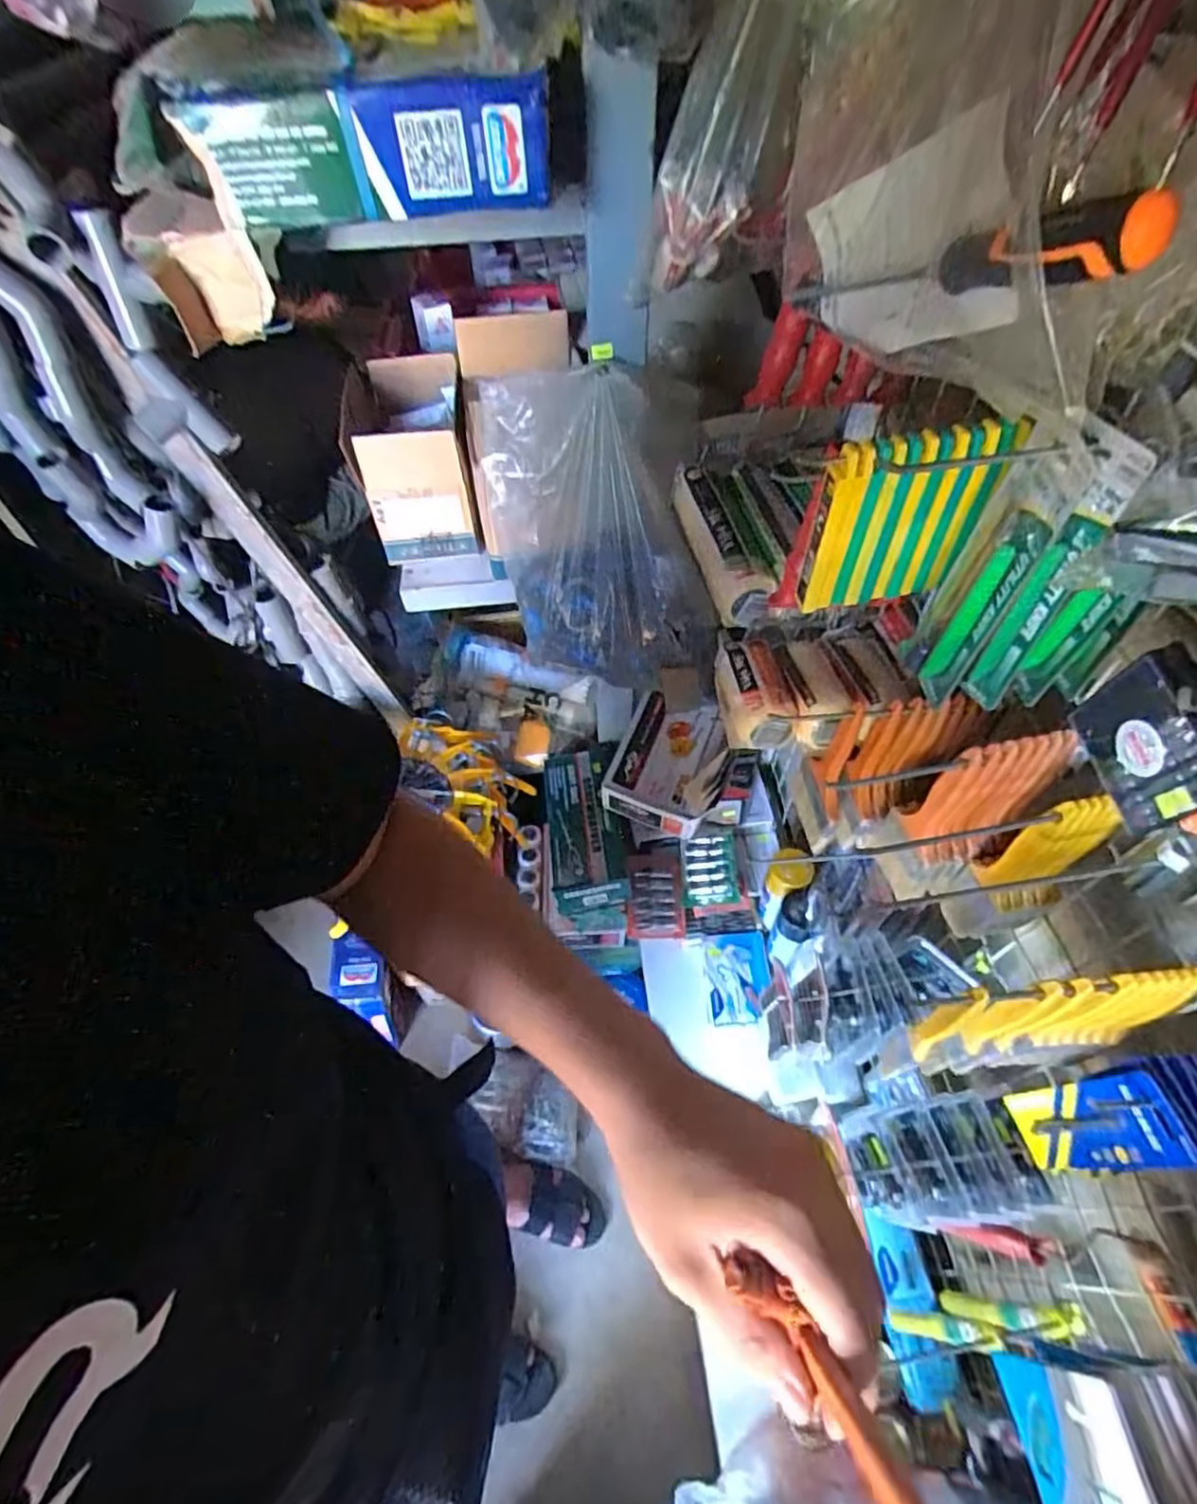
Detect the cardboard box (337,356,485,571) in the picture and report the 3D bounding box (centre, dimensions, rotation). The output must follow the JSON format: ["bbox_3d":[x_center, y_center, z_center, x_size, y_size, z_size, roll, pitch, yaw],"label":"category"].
[{"bbox_3d":[-0.269,-0.439,0.984,0.143,0.172,0.266,-7,54,-4],"label":"cardboard box"}]

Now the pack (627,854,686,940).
[{"bbox_3d":[0.097,0.236,1.131,0.092,0.031,0.159,0,53,1],"label":"pack"}]

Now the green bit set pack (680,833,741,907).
[{"bbox_3d":[0.187,0.201,1.132,0.092,0.015,0.114,-9,73,15],"label":"green bit set pack"}]

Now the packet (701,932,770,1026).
[{"bbox_3d":[0.224,0.364,1.075,0.100,0.020,0.144,0,53,2],"label":"packet"}]

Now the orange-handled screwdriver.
[{"bbox_3d":[0.190,-0.271,0.375,0.024,0.029,0.243,-18,33,-11],"label":"orange-handled screwdriver"}]

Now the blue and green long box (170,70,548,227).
[{"bbox_3d":[-0.173,-0.468,0.523,0.263,0.080,0.043,-5,53,-2],"label":"blue and green long box"}]

